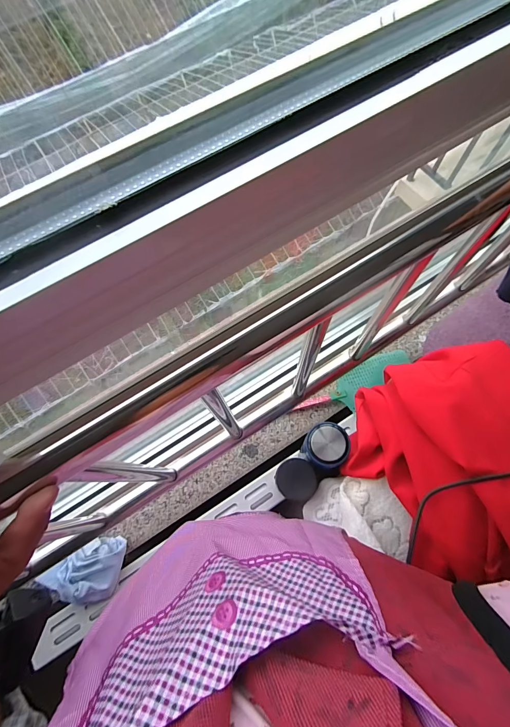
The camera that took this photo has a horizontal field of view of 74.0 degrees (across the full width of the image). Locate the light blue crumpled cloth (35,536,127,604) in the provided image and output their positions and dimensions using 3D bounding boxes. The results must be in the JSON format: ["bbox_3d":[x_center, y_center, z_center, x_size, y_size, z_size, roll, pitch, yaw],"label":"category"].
[{"bbox_3d":[-0.304,0.368,0.602,0.148,0.062,0.092,-12,72,-2],"label":"light blue crumpled cloth"}]

